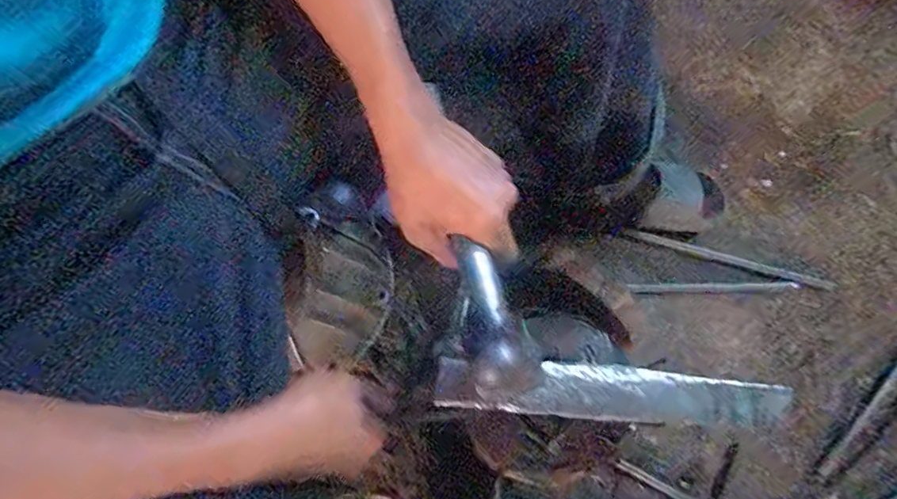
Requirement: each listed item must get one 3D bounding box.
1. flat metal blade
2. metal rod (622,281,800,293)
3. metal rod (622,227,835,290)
[{"bbox_3d":[0.137,0.122,0.429,0.292,0.011,0.045,5,78,-2],"label":"flat metal blade"},{"bbox_3d":[0.409,0.058,0.783,0.251,0.012,0.013,-1,71,3],"label":"metal rod"},{"bbox_3d":[0.434,0.013,0.792,0.318,0.009,0.016,16,75,6],"label":"metal rod"}]

